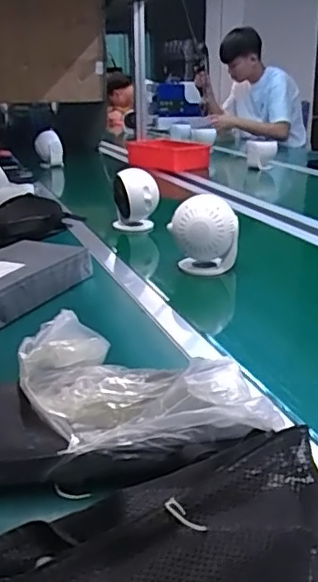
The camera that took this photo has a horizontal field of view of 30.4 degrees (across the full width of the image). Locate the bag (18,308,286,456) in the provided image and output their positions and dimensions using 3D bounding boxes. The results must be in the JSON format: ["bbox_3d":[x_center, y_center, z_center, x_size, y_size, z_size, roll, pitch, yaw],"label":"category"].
[{"bbox_3d":[-0.021,0.087,0.571,0.225,0.052,0.174,-1,22,-4],"label":"bag"}]

